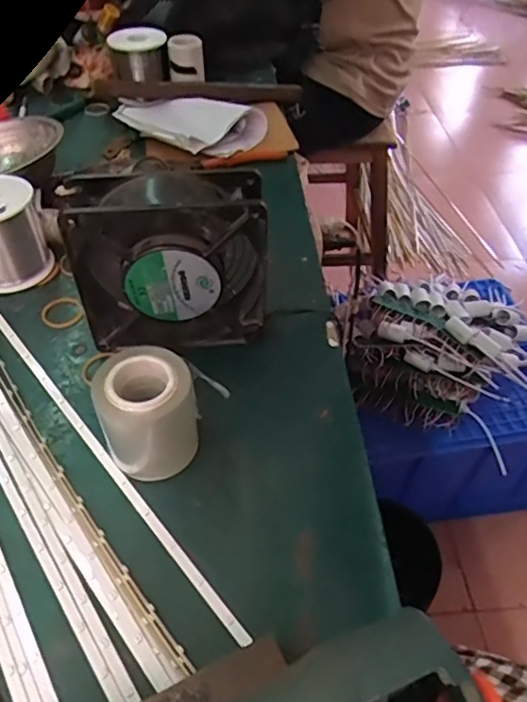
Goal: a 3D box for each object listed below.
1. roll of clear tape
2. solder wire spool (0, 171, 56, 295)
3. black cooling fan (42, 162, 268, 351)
[{"bbox_3d":[-0.066,0.038,0.324,0.052,0.067,0.046,-3,49,-6],"label":"roll of clear tape"},{"bbox_3d":[-0.204,-0.092,0.433,0.061,0.065,0.059,2,49,-2],"label":"solder wire spool"},{"bbox_3d":[-0.063,-0.058,0.373,0.124,0.122,0.046,-2,49,-5],"label":"black cooling fan"}]

